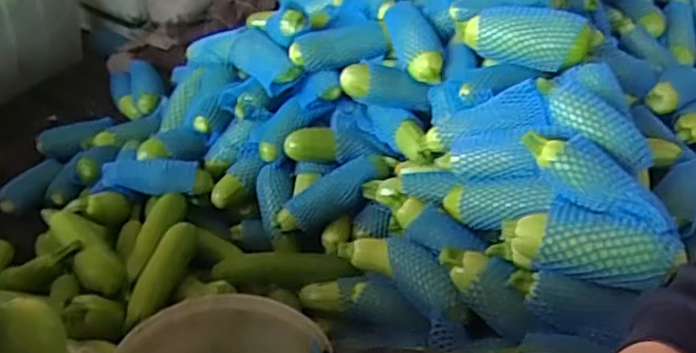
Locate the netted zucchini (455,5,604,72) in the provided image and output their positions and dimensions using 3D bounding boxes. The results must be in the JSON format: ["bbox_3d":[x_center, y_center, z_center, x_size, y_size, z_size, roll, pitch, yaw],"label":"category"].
[{"bbox_3d":[0.282,-0.232,1.047,0.215,0.076,0.085,14,34,16],"label":"netted zucchini"}]

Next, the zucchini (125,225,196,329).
[{"bbox_3d":[-0.284,0.143,0.985,0.055,0.042,0.214,6,33,4],"label":"zucchini"}]

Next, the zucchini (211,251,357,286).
[{"bbox_3d":[-0.104,0.143,1.045,0.220,0.047,0.048,2,33,-2],"label":"zucchini"}]

